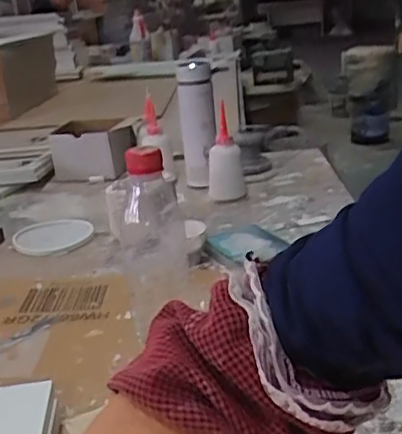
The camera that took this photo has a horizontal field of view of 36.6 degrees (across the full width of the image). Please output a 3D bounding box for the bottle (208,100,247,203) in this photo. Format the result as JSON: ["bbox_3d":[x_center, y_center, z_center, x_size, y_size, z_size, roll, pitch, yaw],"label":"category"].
[{"bbox_3d":[0.045,-0.104,1.074,0.063,0.143,0.076,-1,21,7],"label":"bottle"}]

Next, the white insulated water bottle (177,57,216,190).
[{"bbox_3d":[-0.006,-0.177,1.142,0.061,0.229,0.075,-5,21,-1],"label":"white insulated water bottle"}]

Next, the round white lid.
[{"bbox_3d":[-0.235,0.028,0.976,0.121,0.012,0.136,-3,21,3],"label":"round white lid"}]

